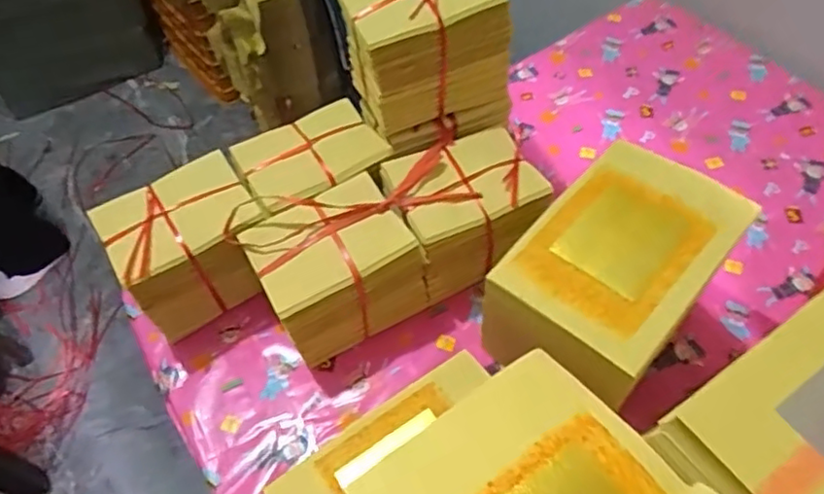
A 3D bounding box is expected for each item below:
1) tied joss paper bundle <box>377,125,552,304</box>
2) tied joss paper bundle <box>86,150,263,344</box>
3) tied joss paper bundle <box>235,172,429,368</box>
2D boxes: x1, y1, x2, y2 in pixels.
[{"bbox_3d":[0.064,-0.036,0.753,0.166,0.140,0.130,-24,54,-12],"label":"tied joss paper bundle"},{"bbox_3d":[-0.258,0.003,0.732,0.156,0.142,0.124,-27,54,-14],"label":"tied joss paper bundle"},{"bbox_3d":[-0.085,0.031,0.715,0.165,0.153,0.125,-30,55,-16],"label":"tied joss paper bundle"}]

